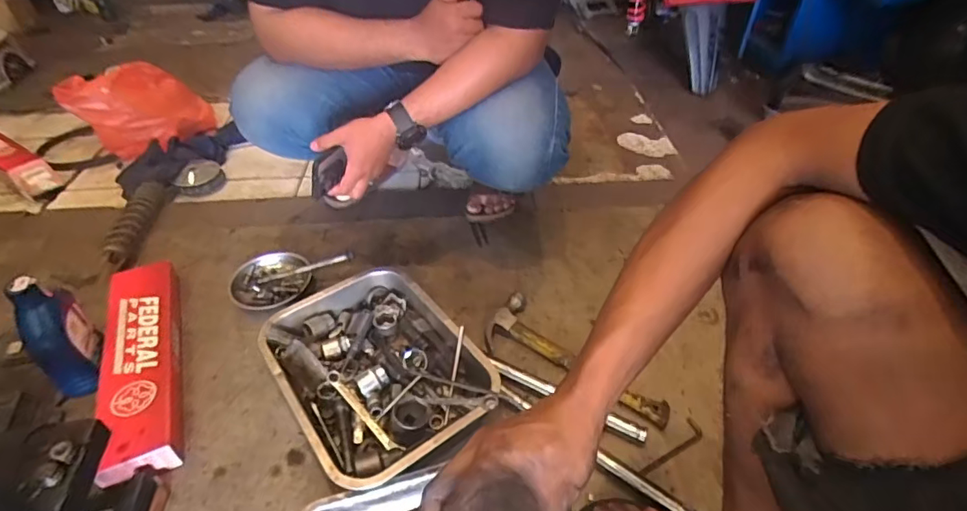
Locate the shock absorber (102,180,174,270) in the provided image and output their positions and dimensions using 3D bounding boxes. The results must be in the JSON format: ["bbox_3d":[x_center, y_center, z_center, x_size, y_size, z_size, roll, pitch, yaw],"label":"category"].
[{"bbox_3d":[-0.749,-0.072,1.103,0.067,0.051,0.294,-4,42,-4],"label":"shock absorber"}]

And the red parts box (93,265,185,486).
[{"bbox_3d":[-0.555,0.165,0.833,0.112,0.059,0.430,-19,45,-19],"label":"red parts box"}]

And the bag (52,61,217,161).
[{"bbox_3d":[-0.964,-0.405,1.455,0.335,0.209,0.215,-26,47,-25],"label":"bag"}]

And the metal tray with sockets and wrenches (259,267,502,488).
[{"bbox_3d":[-0.166,0.179,0.791,0.260,0.081,0.357,-29,49,-27],"label":"metal tray with sockets and wrenches"}]

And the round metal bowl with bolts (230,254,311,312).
[{"bbox_3d":[-0.399,0.053,0.964,0.141,0.042,0.136,-1,42,1],"label":"round metal bowl with bolts"}]

